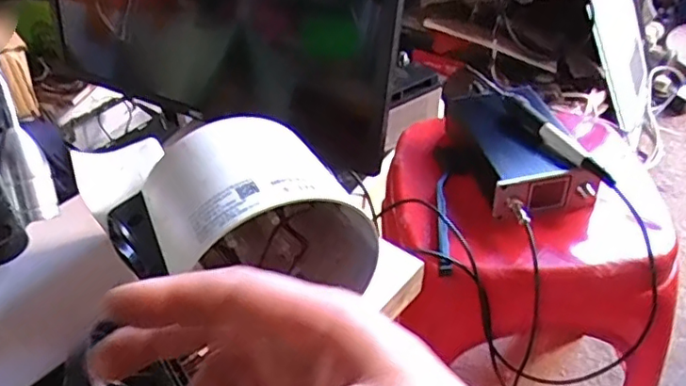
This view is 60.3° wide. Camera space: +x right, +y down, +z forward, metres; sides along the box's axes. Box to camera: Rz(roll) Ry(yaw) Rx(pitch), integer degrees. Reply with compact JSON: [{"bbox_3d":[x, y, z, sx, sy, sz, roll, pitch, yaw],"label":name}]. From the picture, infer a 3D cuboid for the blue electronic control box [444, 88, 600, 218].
[{"bbox_3d":[0.181,-0.055,0.621,0.096,0.051,0.204,-7,40,-3],"label":"blue electronic control box"}]

